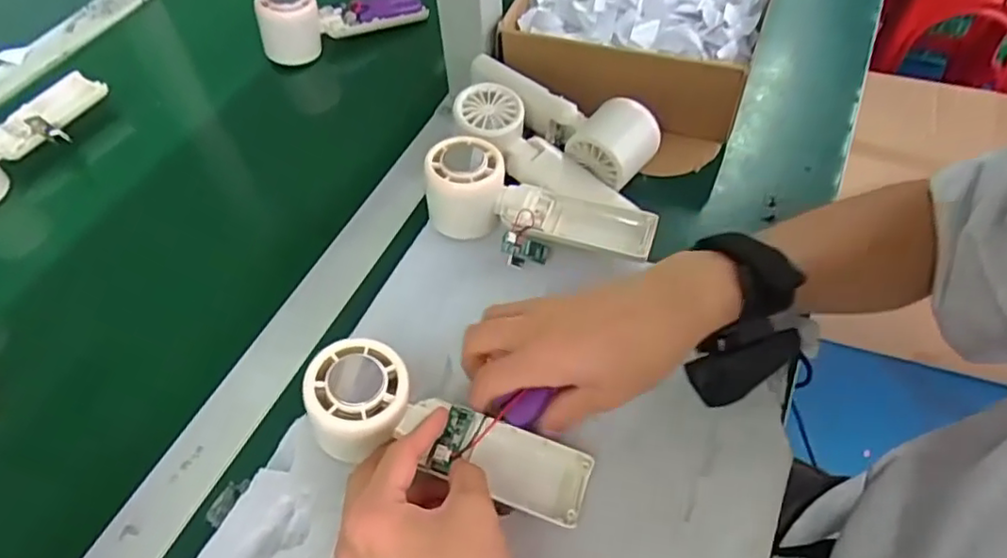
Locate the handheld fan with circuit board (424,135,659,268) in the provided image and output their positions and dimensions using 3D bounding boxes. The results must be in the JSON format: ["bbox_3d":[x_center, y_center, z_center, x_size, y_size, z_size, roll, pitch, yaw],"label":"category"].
[{"bbox_3d":[0.025,-0.052,0.453,0.162,0.054,0.072,14,56,13],"label":"handheld fan with circuit board"}]

